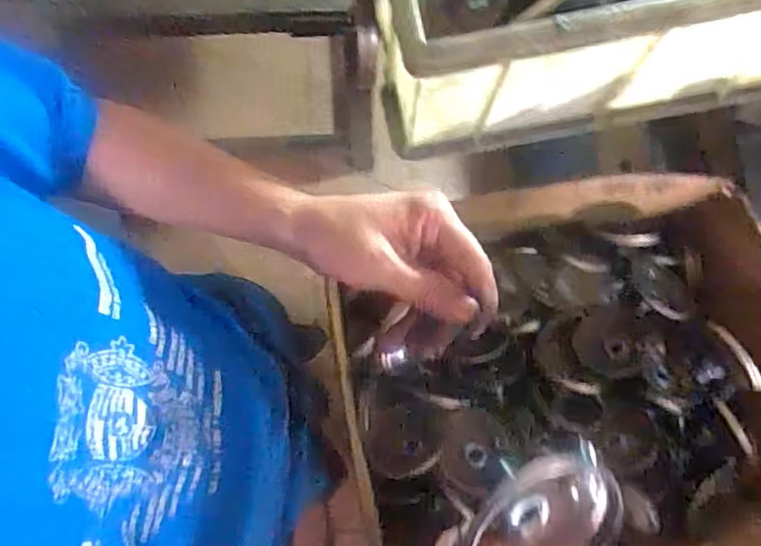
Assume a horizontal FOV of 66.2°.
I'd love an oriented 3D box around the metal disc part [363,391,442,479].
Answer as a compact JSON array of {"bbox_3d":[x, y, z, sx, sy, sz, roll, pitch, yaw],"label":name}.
[{"bbox_3d":[0.022,0.155,0.562,0.071,0.009,0.077,3,78,-1],"label":"metal disc part"}]

